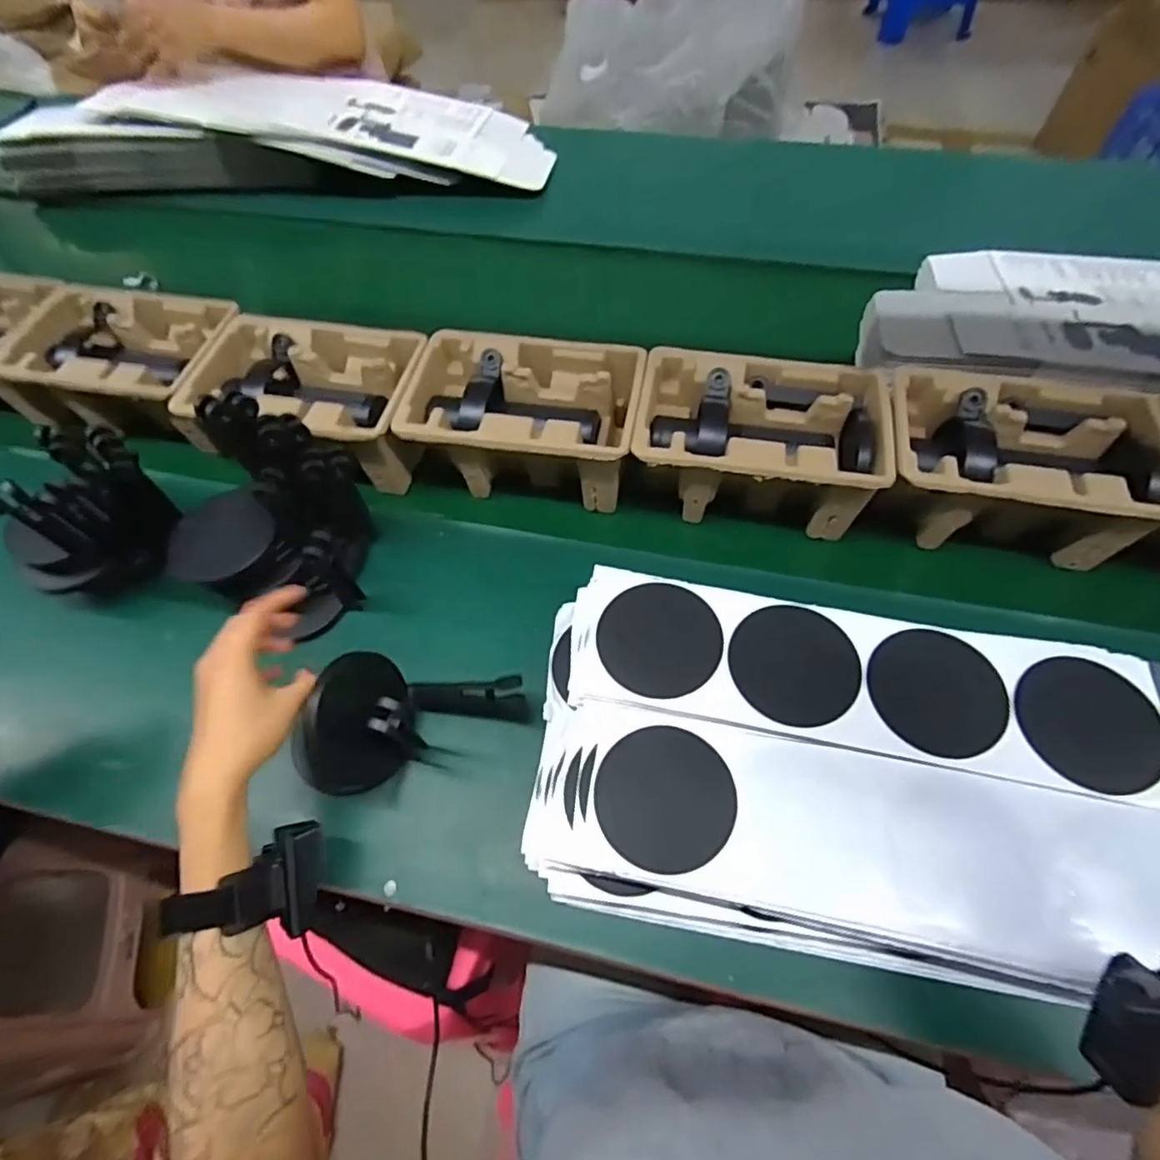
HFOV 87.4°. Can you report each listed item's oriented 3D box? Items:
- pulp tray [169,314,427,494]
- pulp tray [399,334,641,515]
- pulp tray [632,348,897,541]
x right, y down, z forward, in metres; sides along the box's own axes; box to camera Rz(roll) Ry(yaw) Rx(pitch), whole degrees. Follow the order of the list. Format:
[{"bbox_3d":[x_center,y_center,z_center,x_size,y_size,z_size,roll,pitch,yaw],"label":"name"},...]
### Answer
[{"bbox_3d":[-0.283,-0.183,0.647,0.232,0.099,0.166,6,59,2],"label":"pulp tray"},{"bbox_3d":[-0.055,-0.163,0.627,0.225,0.098,0.146,9,60,4],"label":"pulp tray"},{"bbox_3d":[0.167,-0.135,0.597,0.226,0.096,0.148,9,60,3],"label":"pulp tray"}]

